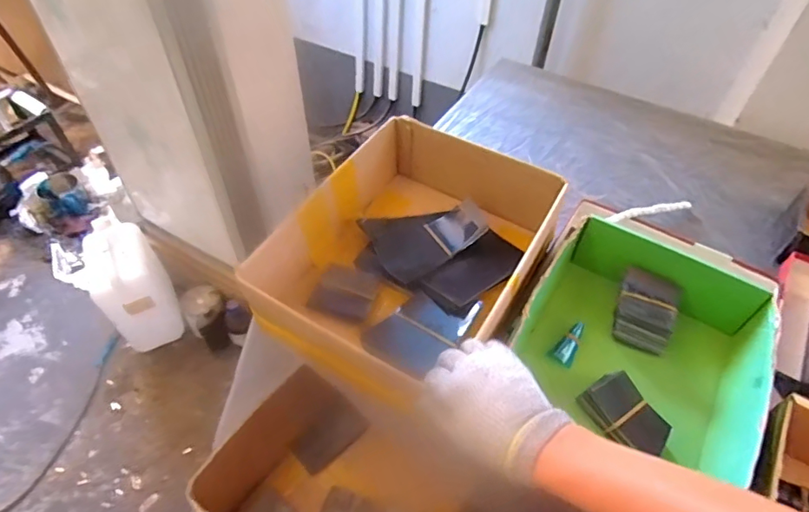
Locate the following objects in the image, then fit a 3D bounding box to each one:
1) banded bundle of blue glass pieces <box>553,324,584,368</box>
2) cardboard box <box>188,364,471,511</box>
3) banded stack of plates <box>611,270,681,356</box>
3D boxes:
[{"bbox_3d":[0.204,0.106,0.625,0.023,0.017,0.055,26,74,23],"label":"banded bundle of blue glass pieces"},{"bbox_3d":[-0.111,0.396,0.792,0.362,0.132,0.268,29,54,21],"label":"cardboard box"},{"bbox_3d":[0.301,0.068,0.638,0.073,0.050,0.102,24,52,17],"label":"banded stack of plates"}]

